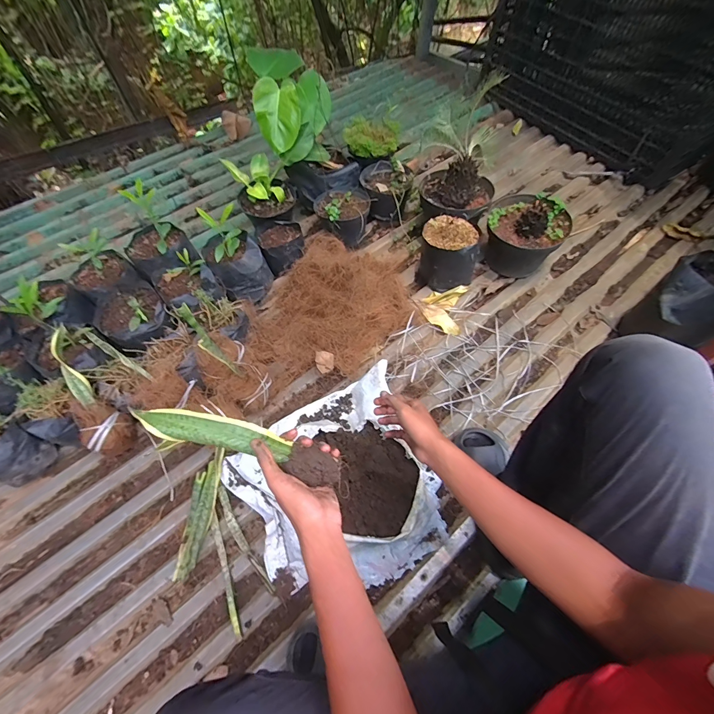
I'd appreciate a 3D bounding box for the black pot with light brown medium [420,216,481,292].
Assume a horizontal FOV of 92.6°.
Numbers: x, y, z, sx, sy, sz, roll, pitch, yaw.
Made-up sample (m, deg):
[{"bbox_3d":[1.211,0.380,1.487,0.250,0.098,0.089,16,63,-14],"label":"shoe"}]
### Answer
[{"bbox_3d":[0.258,-0.286,0.975,0.157,0.149,0.143,1,61,-2],"label":"black pot with light brown medium"}]

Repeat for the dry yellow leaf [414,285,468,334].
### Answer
[{"bbox_3d":[0.238,-0.143,0.966,0.126,0.031,0.153,12,62,7],"label":"dry yellow leaf"}]

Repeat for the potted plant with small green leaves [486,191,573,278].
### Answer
[{"bbox_3d":[0.481,-0.355,1.005,0.214,0.185,0.203,25,65,14],"label":"potted plant with small green leaves"}]

